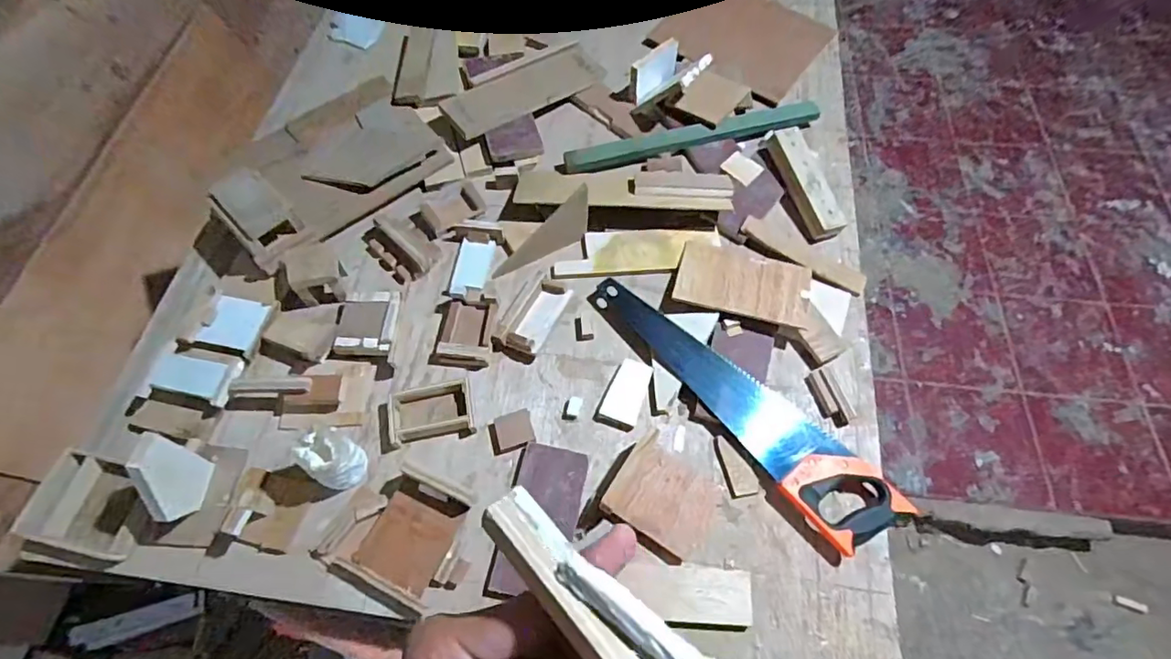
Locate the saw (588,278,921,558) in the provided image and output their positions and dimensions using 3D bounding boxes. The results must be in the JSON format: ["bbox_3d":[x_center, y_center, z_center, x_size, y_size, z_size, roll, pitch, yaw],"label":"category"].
[{"bbox_3d":[0.218,0.089,0.812,0.115,0.025,0.510,-36,68,-17],"label":"saw"}]

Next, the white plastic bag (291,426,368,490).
[{"bbox_3d":[-0.329,0.168,0.715,0.054,0.086,0.064,20,64,10],"label":"white plastic bag"}]

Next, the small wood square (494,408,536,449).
[{"bbox_3d":[-0.101,0.141,0.786,0.050,0.014,0.046,-12,63,-6],"label":"small wood square"}]

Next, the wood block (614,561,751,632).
[{"bbox_3d":[0.129,0.337,0.700,0.158,0.018,0.068,5,63,2],"label":"wood block"}]

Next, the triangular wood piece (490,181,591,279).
[{"bbox_3d":[-0.061,-0.143,0.898,0.196,0.070,0.019,-38,37,9],"label":"triangular wood piece"}]

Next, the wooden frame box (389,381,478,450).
[{"bbox_3d":[-0.219,0.116,0.788,0.116,0.026,0.078,-10,63,-5],"label":"wooden frame box"}]

